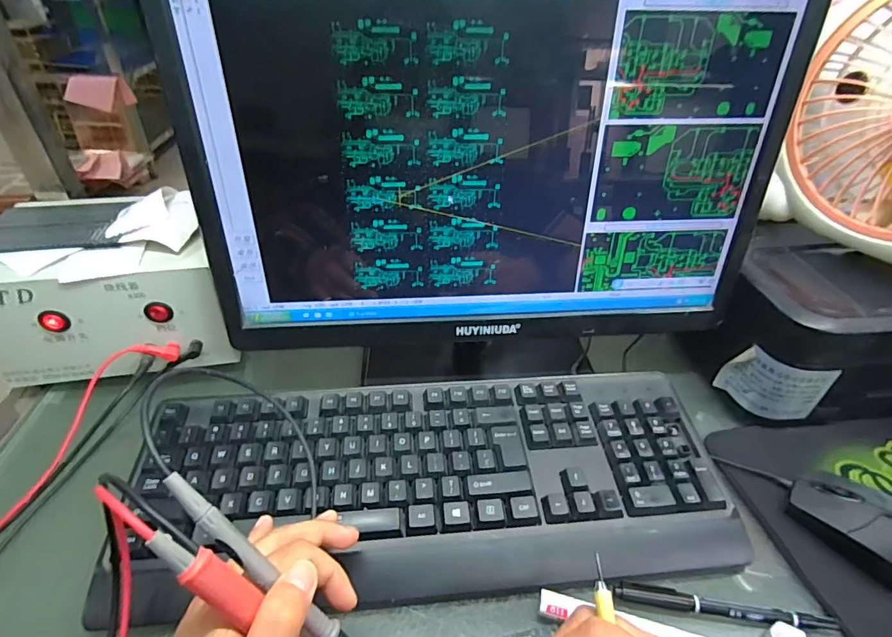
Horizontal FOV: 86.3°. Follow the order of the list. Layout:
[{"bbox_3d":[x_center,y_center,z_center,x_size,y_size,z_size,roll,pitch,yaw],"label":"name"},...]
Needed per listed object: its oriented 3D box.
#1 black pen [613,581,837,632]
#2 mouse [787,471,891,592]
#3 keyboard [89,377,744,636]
[{"bbox_3d":[0.185,0.191,0.316,0.140,0.008,0.014,7,39,5],"label":"black pen"},{"bbox_3d":[0.313,0.156,0.340,0.056,0.039,0.111,-18,43,-25],"label":"mouse"},{"bbox_3d":[-0.006,0.121,0.364,0.429,0.043,0.153,-3,39,-7],"label":"keyboard"}]

